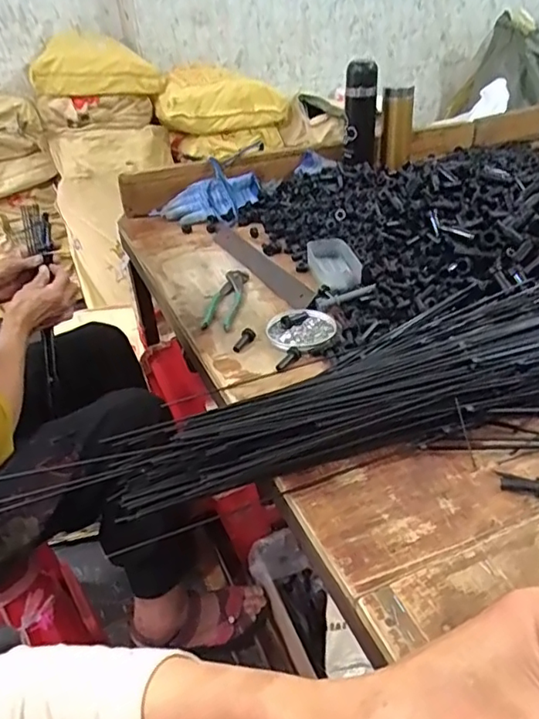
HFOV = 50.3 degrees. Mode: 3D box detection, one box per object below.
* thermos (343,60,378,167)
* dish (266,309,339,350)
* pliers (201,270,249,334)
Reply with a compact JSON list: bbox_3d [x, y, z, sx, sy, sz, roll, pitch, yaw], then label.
[{"bbox_3d":[0.187,-0.501,1.180,0.063,0.187,0.061,3,35,9],"label":"thermos"},{"bbox_3d":[0.044,-0.039,0.766,0.090,0.017,0.082,-8,35,-7],"label":"dish"},{"bbox_3d":[-0.064,-0.089,0.844,0.044,0.018,0.156,3,36,9],"label":"pliers"}]

